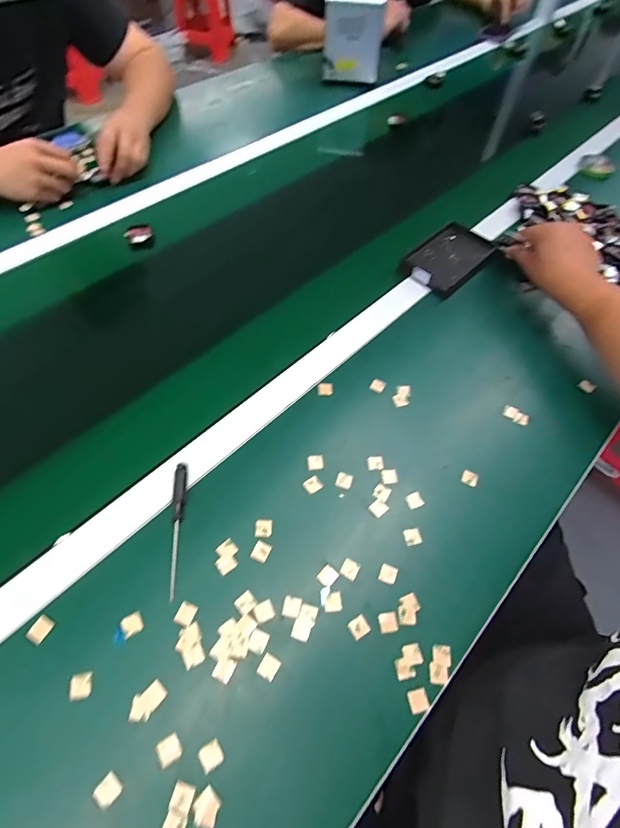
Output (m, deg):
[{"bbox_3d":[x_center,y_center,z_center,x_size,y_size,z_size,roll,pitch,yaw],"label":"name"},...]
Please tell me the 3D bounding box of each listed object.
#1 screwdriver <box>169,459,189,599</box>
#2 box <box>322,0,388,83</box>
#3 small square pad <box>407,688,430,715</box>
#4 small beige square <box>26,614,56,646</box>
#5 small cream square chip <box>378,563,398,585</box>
[{"bbox_3d":[-0.133,0.111,0.416,0.013,0.014,0.128,-1,58,-3],"label":"screwdriver"},{"bbox_3d":[0.097,-0.862,0.954,0.128,0.142,0.147,3,57,-2],"label":"box"},{"bbox_3d":[0.092,0.243,0.357,0.017,0.004,0.016,-7,56,-6],"label":"small square pad"},{"bbox_3d":[-0.237,0.189,0.369,0.016,0.004,0.021,24,60,12],"label":"small beige square"},{"bbox_3d":[0.076,0.155,0.409,0.016,0.004,0.017,22,60,11],"label":"small cream square chip"}]

